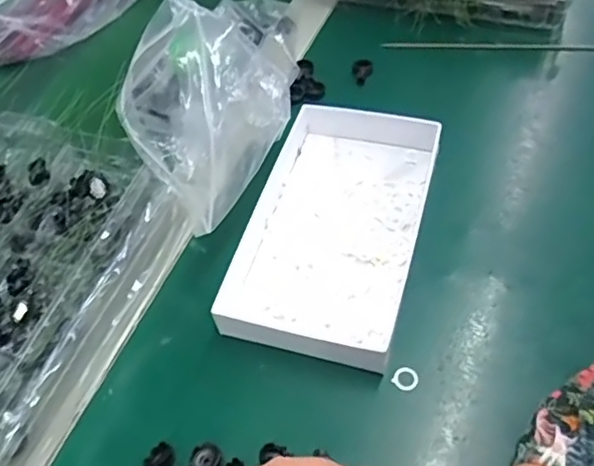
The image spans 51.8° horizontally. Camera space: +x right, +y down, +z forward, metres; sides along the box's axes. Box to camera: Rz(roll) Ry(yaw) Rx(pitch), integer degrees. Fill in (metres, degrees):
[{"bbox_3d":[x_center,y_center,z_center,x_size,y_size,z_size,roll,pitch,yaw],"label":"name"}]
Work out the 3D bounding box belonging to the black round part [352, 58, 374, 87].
[{"bbox_3d":[0.052,-0.128,0.486,0.016,0.013,0.022,-2,51,4],"label":"black round part"}]

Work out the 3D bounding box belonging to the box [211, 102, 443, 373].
[{"bbox_3d":[0.022,-0.008,0.384,0.105,0.031,0.173,9,55,13],"label":"box"}]

